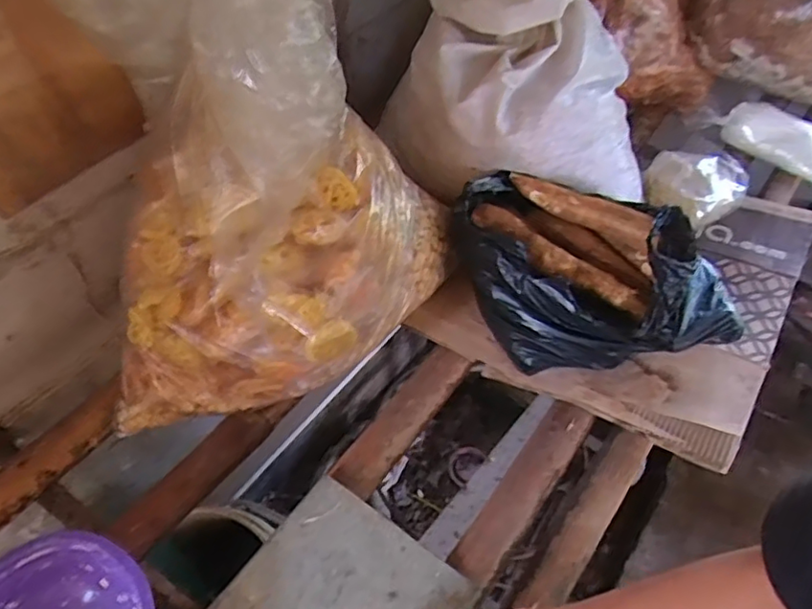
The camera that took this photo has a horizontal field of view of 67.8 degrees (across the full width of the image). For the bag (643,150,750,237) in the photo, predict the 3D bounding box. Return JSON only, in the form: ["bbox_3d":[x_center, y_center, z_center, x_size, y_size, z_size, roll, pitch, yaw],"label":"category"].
[{"bbox_3d":[0.423,-0.179,0.886,0.130,0.051,0.126,34,60,25],"label":"bag"}]

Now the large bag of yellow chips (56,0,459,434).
[{"bbox_3d":[-0.149,-0.135,0.581,0.374,0.511,0.264,1,52,2],"label":"large bag of yellow chips"}]

